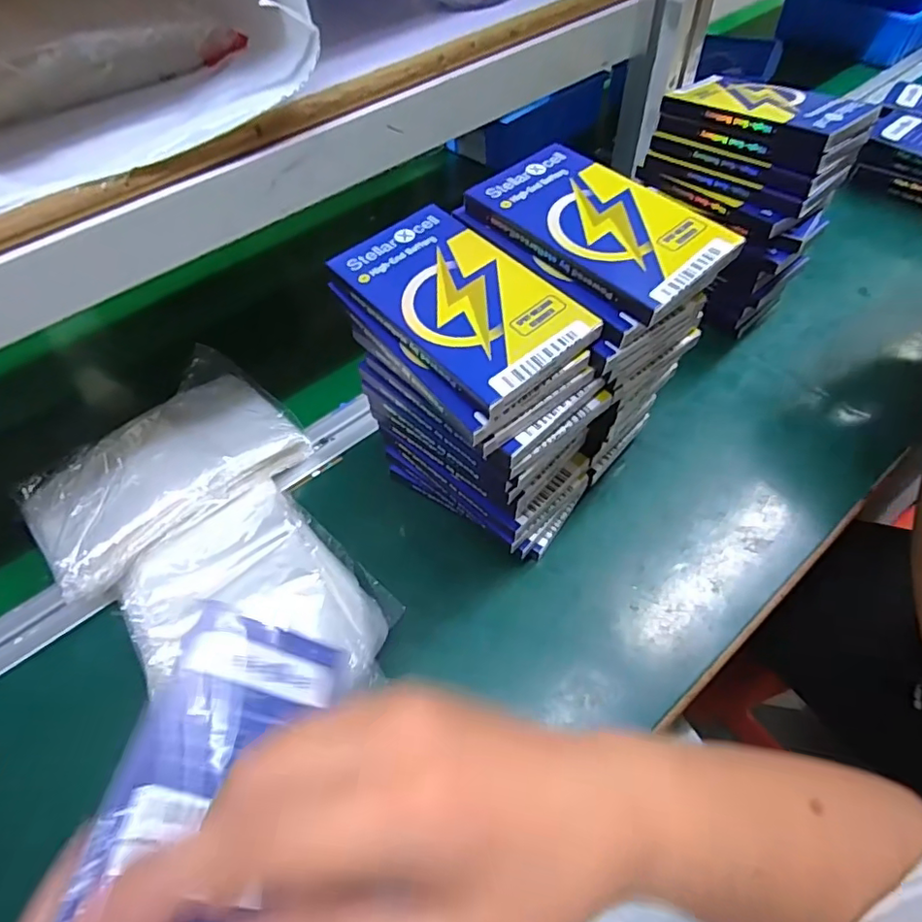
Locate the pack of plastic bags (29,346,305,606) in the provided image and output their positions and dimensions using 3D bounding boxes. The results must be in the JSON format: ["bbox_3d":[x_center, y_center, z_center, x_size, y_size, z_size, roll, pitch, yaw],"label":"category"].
[{"bbox_3d":[-0.227,0.002,0.435,0.131,0.053,0.187,36,64,26],"label":"pack of plastic bags"}]

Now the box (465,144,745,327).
[{"bbox_3d":[0.076,-0.130,0.308,0.075,0.019,0.130,-37,60,-21],"label":"box"}]

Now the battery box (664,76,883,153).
[{"bbox_3d":[0.233,-0.270,0.428,0.070,0.018,0.135,-37,60,-21],"label":"battery box"}]

